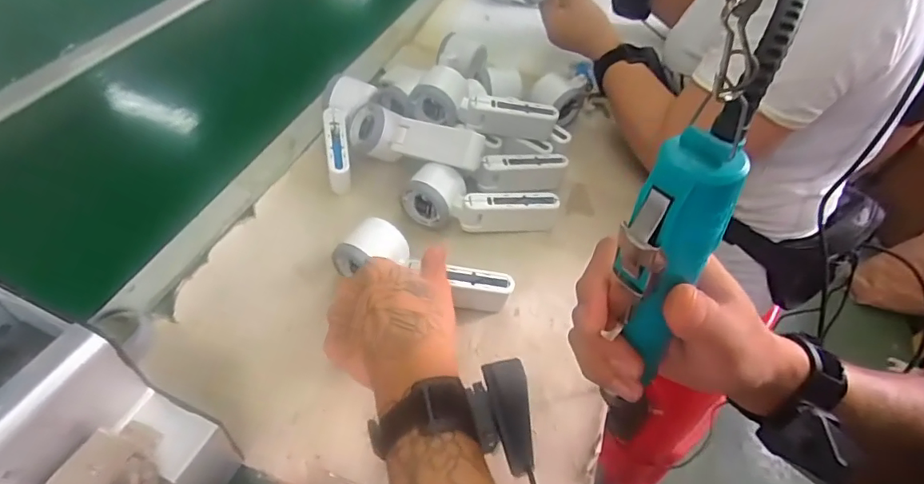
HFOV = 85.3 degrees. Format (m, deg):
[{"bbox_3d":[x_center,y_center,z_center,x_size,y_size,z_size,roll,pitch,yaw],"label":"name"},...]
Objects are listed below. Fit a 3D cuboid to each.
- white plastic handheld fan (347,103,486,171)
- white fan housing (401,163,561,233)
[{"bbox_3d":[-0.049,-0.114,0.561,0.163,0.055,0.036,15,10,25],"label":"white plastic handheld fan"},{"bbox_3d":[0.022,-0.042,0.543,0.164,0.055,0.055,9,50,1],"label":"white fan housing"}]

